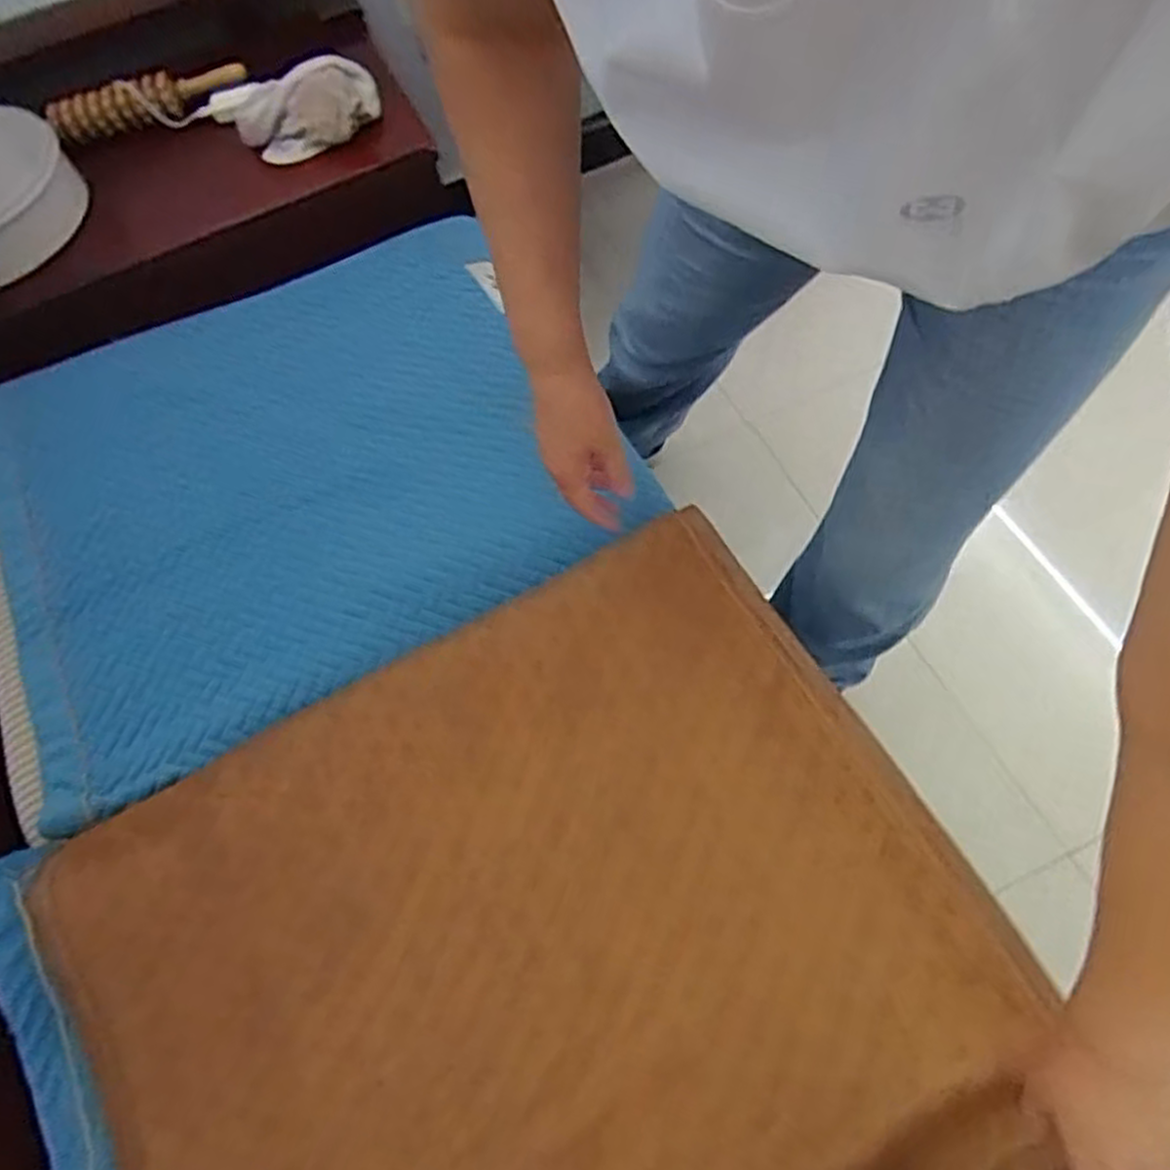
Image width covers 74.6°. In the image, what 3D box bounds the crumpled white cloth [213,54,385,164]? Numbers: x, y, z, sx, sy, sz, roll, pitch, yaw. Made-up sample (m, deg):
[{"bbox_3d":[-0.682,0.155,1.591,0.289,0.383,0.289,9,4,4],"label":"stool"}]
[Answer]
[{"bbox_3d":[-0.402,-0.644,1.035,0.240,0.068,0.126,0,62,7],"label":"crumpled white cloth"}]

